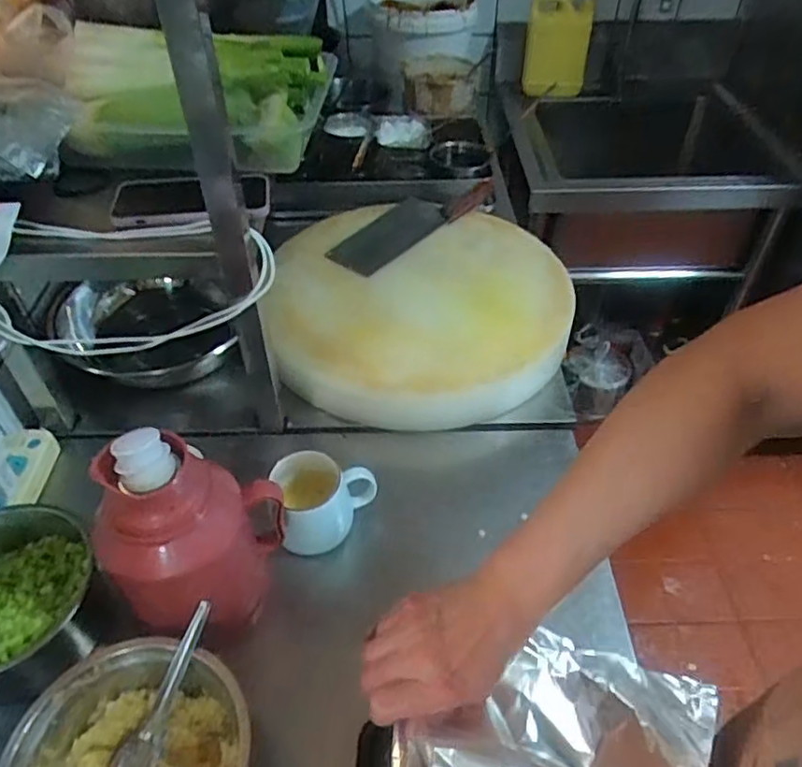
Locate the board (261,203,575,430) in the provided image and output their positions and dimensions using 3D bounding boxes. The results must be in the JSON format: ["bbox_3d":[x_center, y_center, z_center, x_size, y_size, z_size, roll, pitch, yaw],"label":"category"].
[{"bbox_3d":[0.033,-0.119,0.939,0.412,0.091,0.403,0,45,0],"label":"board"}]

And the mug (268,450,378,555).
[{"bbox_3d":[-0.079,0.129,0.692,0.107,0.079,0.082,-6,46,-5],"label":"mug"}]

